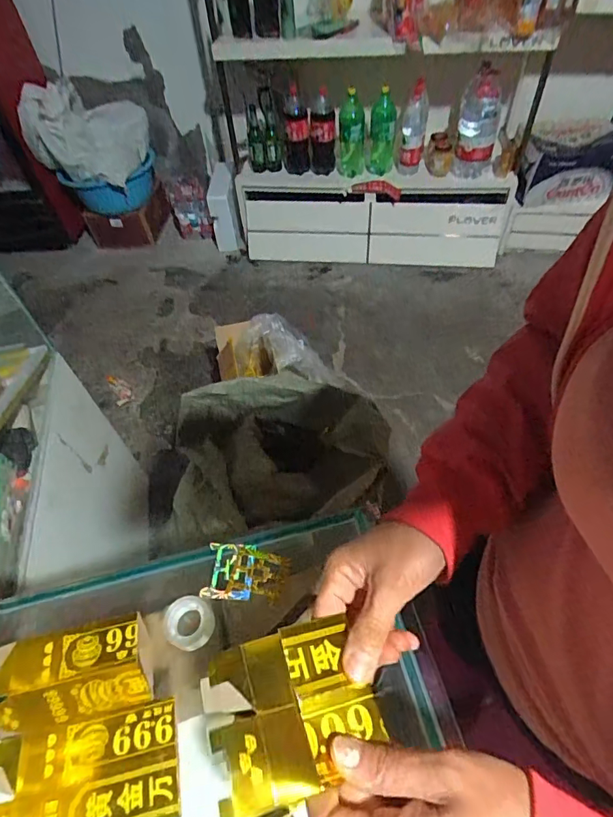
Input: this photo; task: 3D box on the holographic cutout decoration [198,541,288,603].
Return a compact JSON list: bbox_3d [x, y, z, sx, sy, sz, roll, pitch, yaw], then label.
[{"bbox_3d":[-0.059,0.163,0.462,0.080,0.010,0.055,2,52,6],"label":"holographic cutout decoration"}]

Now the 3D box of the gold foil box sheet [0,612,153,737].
[{"bbox_3d":[-0.203,0.225,0.392,0.130,0.037,0.065,-13,52,-6],"label":"gold foil box sheet"}]

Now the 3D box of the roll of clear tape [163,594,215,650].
[{"bbox_3d":[-0.108,0.198,0.428,0.040,0.026,0.043,-2,52,3],"label":"roll of clear tape"}]

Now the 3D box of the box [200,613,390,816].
[{"bbox_3d":[-0.009,0.168,0.264,0.090,0.026,0.078,-18,53,-9],"label":"box"}]

